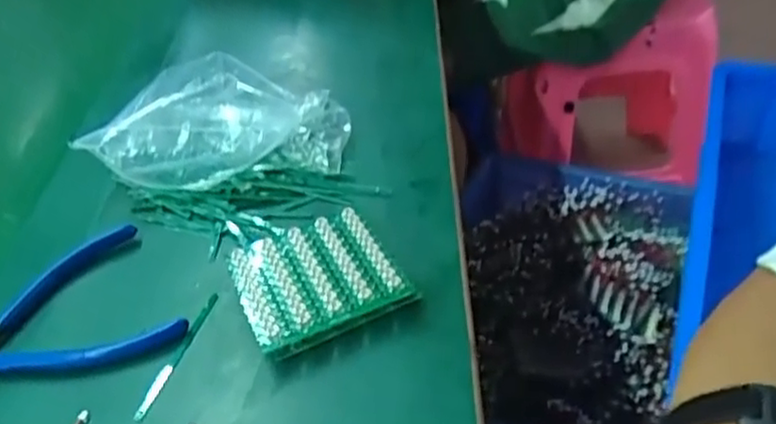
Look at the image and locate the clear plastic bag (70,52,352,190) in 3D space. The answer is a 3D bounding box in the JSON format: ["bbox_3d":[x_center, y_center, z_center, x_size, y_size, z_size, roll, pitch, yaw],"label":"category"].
[{"bbox_3d":[-0.120,-0.062,0.504,0.181,0.061,0.088,-12,41,-5],"label":"clear plastic bag"}]

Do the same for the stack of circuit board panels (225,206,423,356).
[{"bbox_3d":[-0.042,0.039,0.414,0.086,0.018,0.083,-20,43,-14],"label":"stack of circuit board panels"}]

